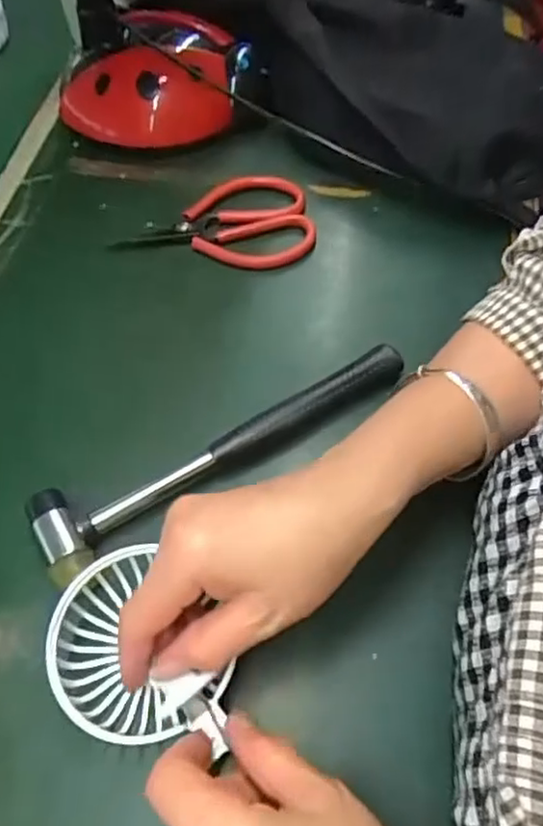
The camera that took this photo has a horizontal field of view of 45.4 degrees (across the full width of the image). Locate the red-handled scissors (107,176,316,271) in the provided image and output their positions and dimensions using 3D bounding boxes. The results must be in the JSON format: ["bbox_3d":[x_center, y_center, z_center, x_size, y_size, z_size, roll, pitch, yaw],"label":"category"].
[{"bbox_3d":[-0.044,-0.138,0.487,0.144,0.021,0.080,-11,58,-4],"label":"red-handled scissors"}]

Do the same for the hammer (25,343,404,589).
[{"bbox_3d":[-0.029,0.017,0.390,0.235,0.028,0.053,-32,61,-16],"label":"hammer"}]

